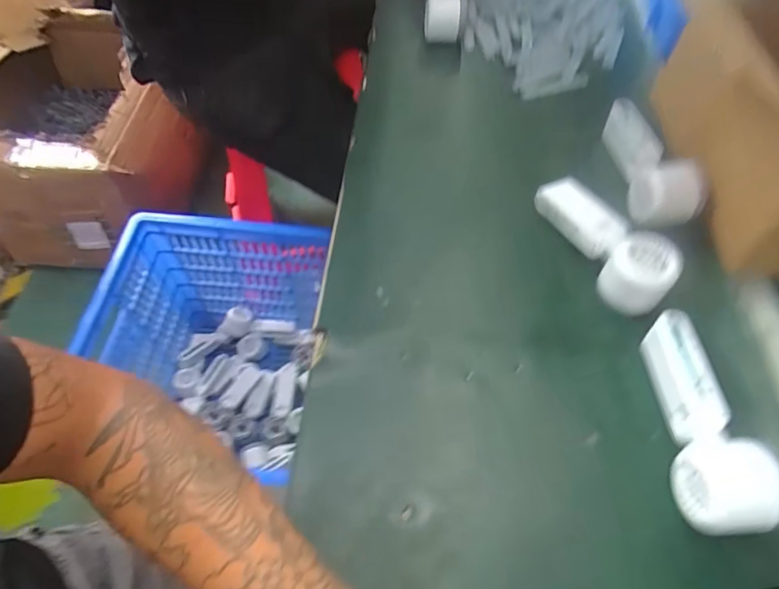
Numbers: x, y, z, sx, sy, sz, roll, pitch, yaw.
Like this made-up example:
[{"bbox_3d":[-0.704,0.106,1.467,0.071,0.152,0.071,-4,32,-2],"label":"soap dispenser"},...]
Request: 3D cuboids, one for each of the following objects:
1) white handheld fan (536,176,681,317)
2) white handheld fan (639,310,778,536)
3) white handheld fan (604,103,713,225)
[{"bbox_3d":[0.208,-0.061,0.489,0.057,0.050,0.172,-24,62,-17],"label":"white handheld fan"},{"bbox_3d":[0.254,0.097,0.393,0.064,0.050,0.169,7,57,2],"label":"white handheld fan"},{"bbox_3d":[0.289,-0.149,0.552,0.063,0.062,0.166,2,57,-1],"label":"white handheld fan"}]

